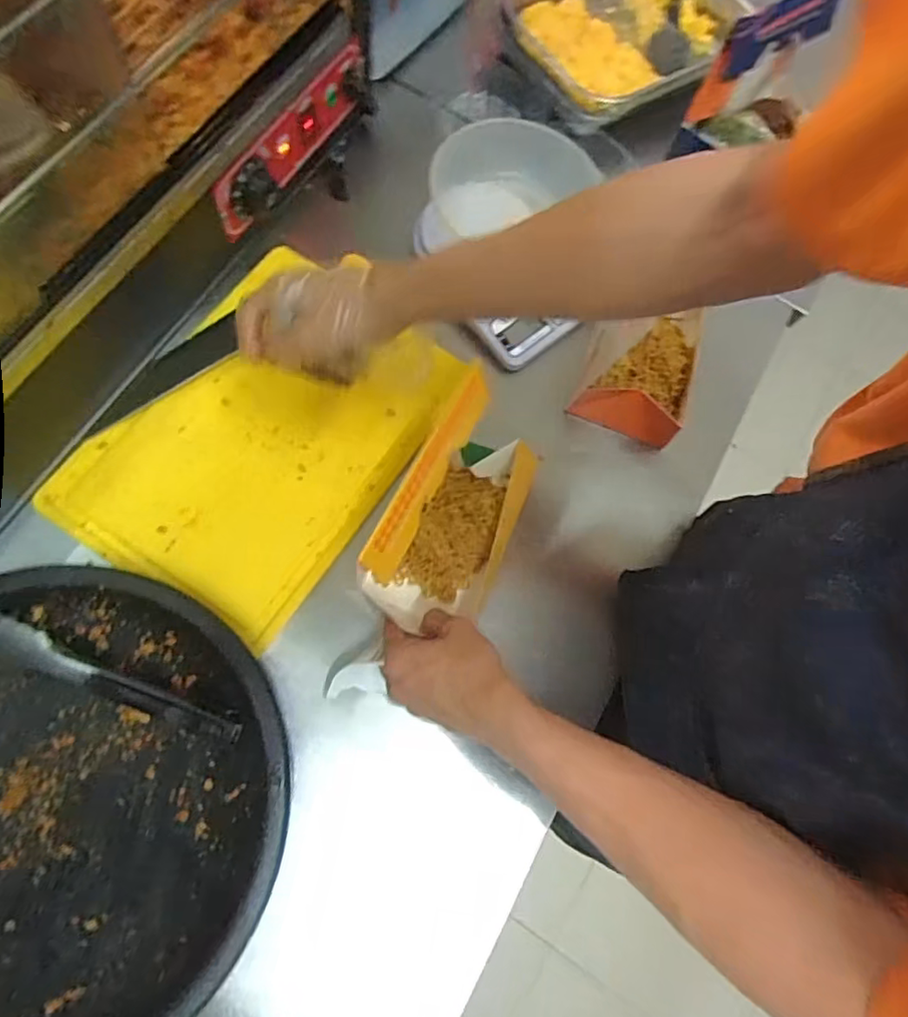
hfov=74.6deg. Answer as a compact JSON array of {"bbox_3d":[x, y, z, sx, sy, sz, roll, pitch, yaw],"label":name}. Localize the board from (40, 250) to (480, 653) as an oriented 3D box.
[{"bbox_3d":[-0.169,-0.067,0.553,0.256,0.025,0.327,35,76,3],"label":"board"}]

